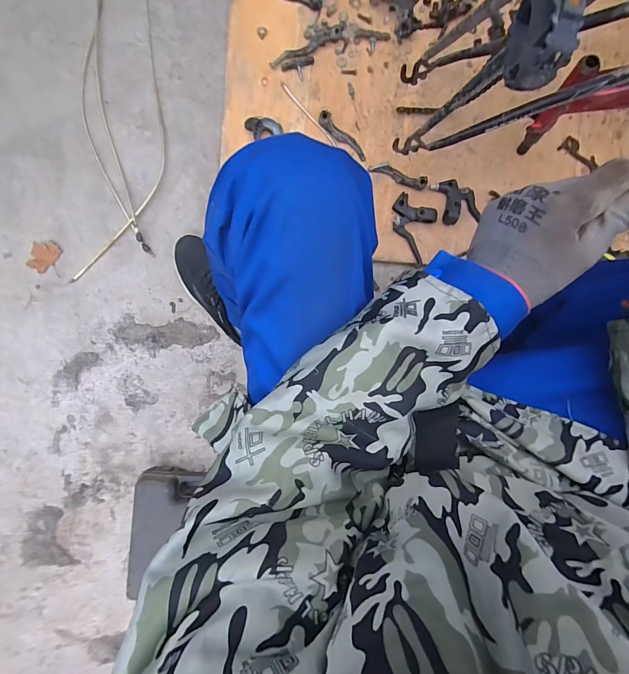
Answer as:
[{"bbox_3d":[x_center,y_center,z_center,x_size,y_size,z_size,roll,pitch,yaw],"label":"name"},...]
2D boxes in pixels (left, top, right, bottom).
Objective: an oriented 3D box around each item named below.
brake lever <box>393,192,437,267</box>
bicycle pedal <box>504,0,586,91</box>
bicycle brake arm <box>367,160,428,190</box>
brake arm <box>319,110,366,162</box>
[{"bbox_3d":[0.197,-0.221,0.729,0.091,0.029,0.123,19,89,-4],"label":"brake lever"},{"bbox_3d":[0.209,-0.280,0.324,0.026,0.071,0.092,10,90,-6],"label":"bicycle pedal"},{"bbox_3d":[0.171,-0.331,0.729,0.117,0.021,0.028,23,89,-4],"label":"bicycle brake arm"},{"bbox_3d":[0.057,-0.403,0.719,0.121,0.023,0.028,43,87,-3],"label":"brake arm"}]

